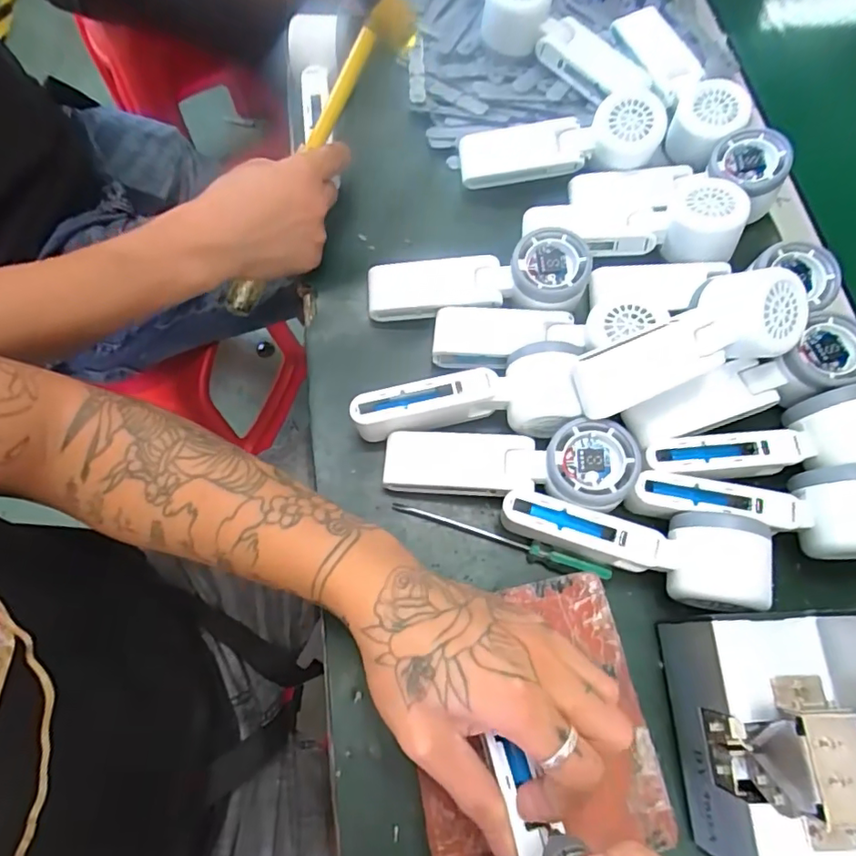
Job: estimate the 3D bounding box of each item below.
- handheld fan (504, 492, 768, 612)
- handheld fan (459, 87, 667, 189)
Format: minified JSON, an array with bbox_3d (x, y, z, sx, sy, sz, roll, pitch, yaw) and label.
[{"bbox_3d":[0.125,0.078,0.356,0.153,0.063,0.055,10,69,3],"label":"handheld fan"},{"bbox_3d":[0.110,-0.243,0.469,0.169,0.043,0.054,-5,68,15],"label":"handheld fan"}]

